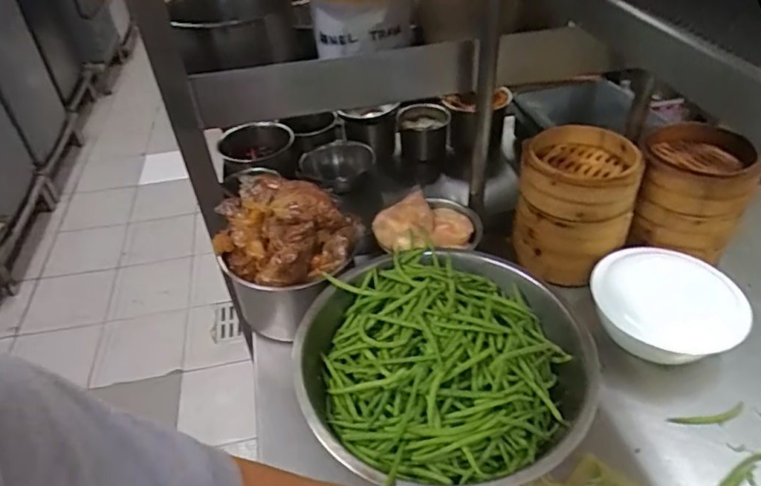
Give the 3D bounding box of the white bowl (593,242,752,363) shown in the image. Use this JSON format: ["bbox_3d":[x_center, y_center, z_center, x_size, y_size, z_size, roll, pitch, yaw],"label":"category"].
[{"bbox_3d":[0.384,0.082,0.728,0.179,0.092,0.166,-1,41,1],"label":"white bowl"}]

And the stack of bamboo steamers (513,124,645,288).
[{"bbox_3d":[0.298,-0.063,0.818,0.154,0.173,0.174,8,42,12],"label":"stack of bamboo steamers"}]

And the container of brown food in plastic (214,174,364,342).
[{"bbox_3d":[-0.128,0.022,0.751,0.180,0.195,0.156,-12,42,-11],"label":"container of brown food in plastic"}]

